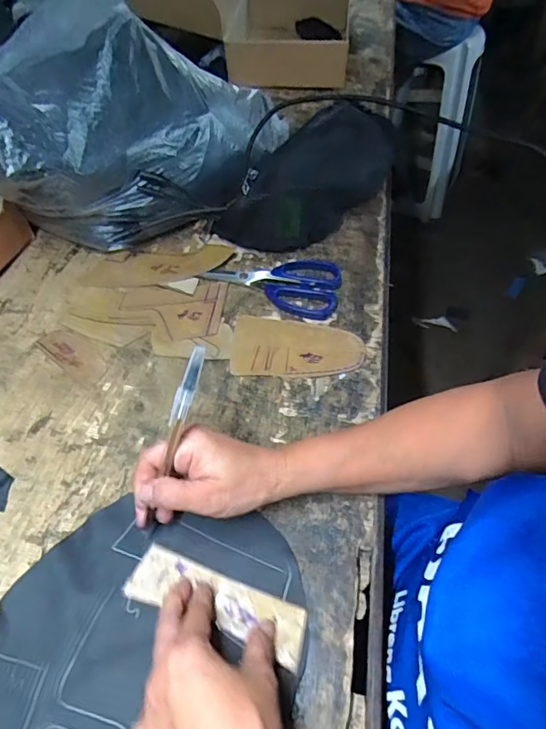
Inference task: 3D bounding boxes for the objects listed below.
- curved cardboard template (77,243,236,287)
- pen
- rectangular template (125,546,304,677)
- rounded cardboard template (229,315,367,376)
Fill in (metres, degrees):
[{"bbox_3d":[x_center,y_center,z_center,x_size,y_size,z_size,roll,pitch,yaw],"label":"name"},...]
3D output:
[{"bbox_3d":[-0.136,-0.115,0.554,0.170,0.005,0.058,-7,53,-2],"label":"curved cardboard template"},{"bbox_3d":[-0.072,0.061,0.333,0.008,0.167,0.012,30,27,21],"label":"pen"},{"bbox_3d":[-0.040,0.170,0.341,0.131,0.004,0.038,16,54,11],"label":"rectangular template"},{"bbox_3d":[0.025,-0.020,0.484,0.131,0.004,0.074,2,53,2],"label":"rounded cardboard template"}]

